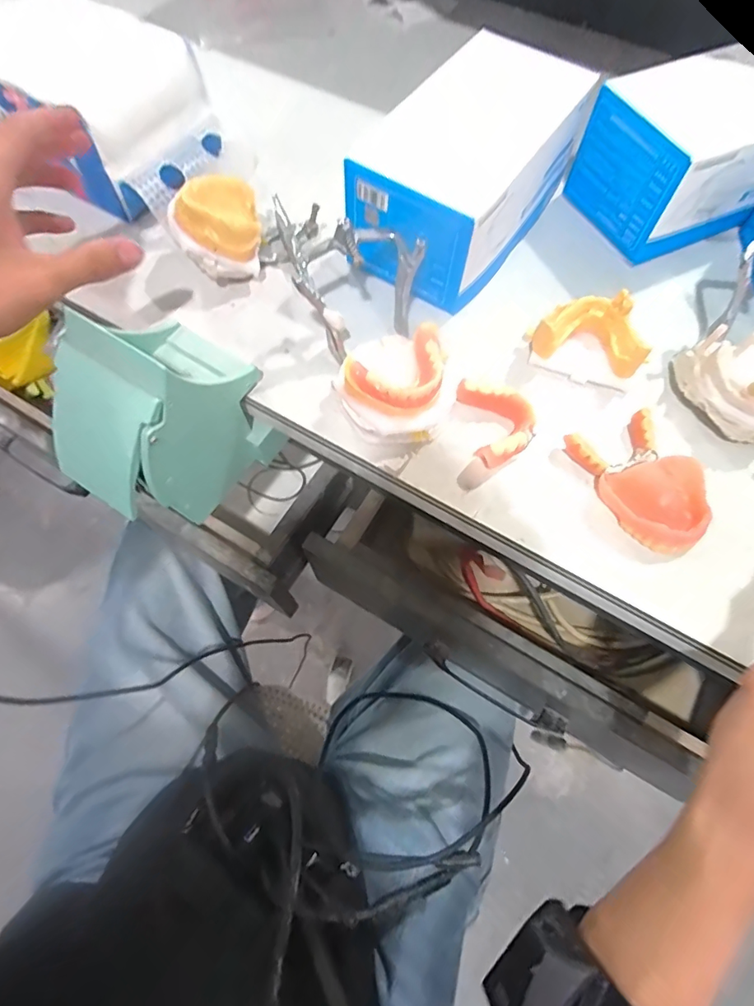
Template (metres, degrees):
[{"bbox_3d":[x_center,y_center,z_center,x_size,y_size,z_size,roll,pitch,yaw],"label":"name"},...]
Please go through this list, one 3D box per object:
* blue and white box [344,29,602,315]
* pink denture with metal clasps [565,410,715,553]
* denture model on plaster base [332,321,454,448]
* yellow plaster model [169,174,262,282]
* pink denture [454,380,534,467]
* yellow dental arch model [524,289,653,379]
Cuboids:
[{"bbox_3d":[0.065,-0.243,0.364,0.113,0.071,0.194,28,69,11],"label":"blue and white box"},{"bbox_3d":[0.170,-0.015,0.308,0.059,0.018,0.090,-29,70,-13],"label":"pink denture with metal clasps"},{"bbox_3d":[0.010,-0.082,0.322,0.072,0.044,0.077,0,67,-1],"label":"denture model on plaster base"},{"bbox_3d":[-0.116,-0.202,0.359,0.061,0.046,0.056,-21,69,-10],"label":"yellow plaster model"},{"bbox_3d":[0.080,-0.052,0.322,0.044,0.019,0.059,-10,67,-5],"label":"pink denture"},{"bbox_3d":[0.149,-0.120,0.341,0.076,0.035,0.044,18,67,7],"label":"yellow dental arch model"}]

